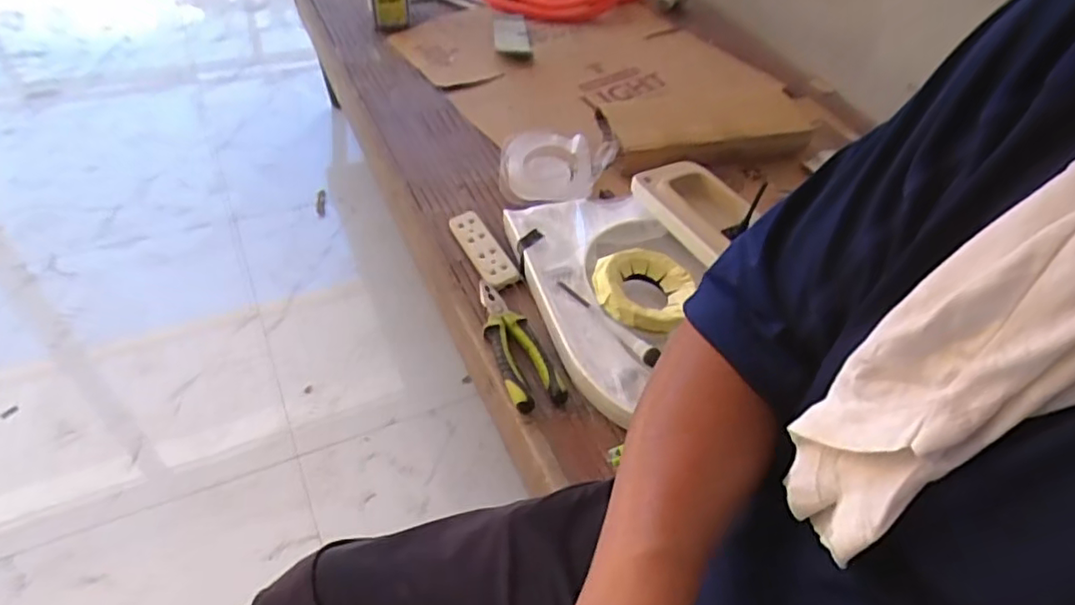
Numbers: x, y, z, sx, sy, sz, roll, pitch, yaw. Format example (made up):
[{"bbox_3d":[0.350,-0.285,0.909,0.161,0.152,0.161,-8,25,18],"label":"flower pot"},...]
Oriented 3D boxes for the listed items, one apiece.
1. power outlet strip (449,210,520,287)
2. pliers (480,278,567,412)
[{"bbox_3d":[-0.076,-0.074,0.864,0.041,0.019,0.147,-18,53,-22],"label":"power outlet strip"},{"bbox_3d":[-0.028,0.043,0.746,0.059,0.020,0.190,-12,51,-18],"label":"pliers"}]

